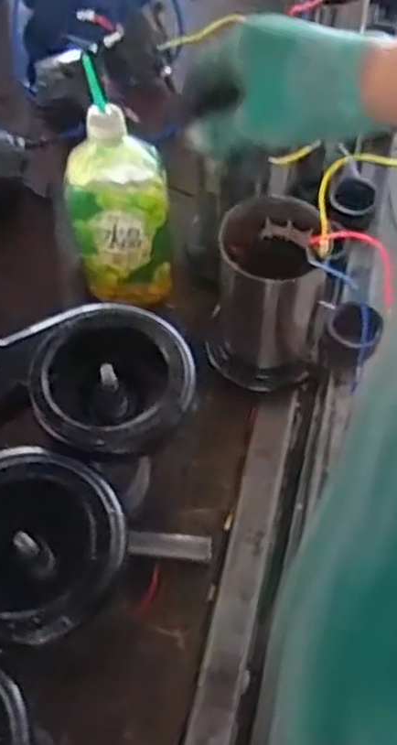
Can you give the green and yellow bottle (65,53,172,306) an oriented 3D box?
[{"bbox_3d":[-0.075,-0.157,0.662,0.095,0.212,0.066,2,60,0],"label":"green and yellow bottle"}]

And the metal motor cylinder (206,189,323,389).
[{"bbox_3d":[0.065,-0.069,0.632,0.102,0.152,0.108,7,62,5],"label":"metal motor cylinder"}]

